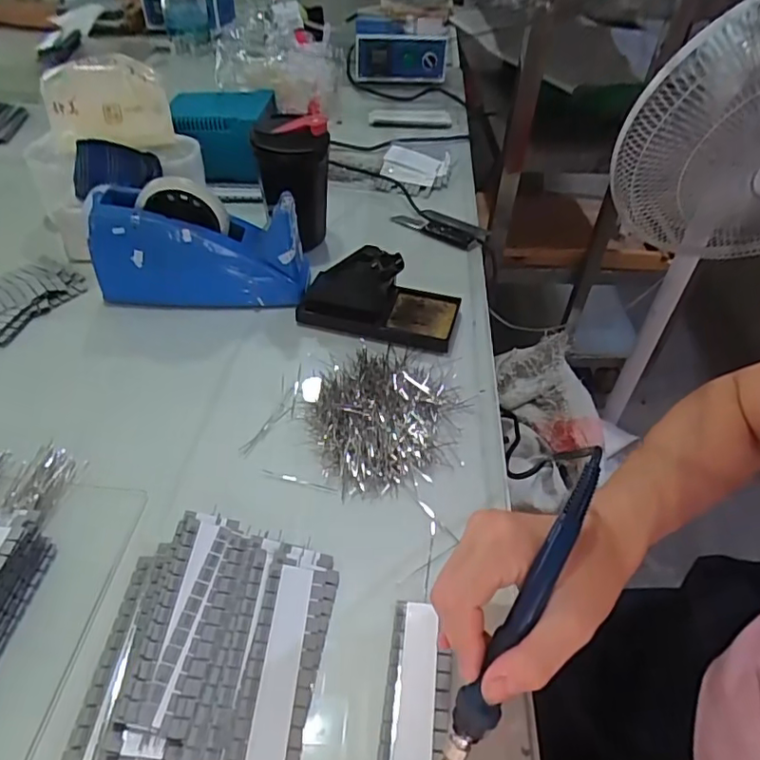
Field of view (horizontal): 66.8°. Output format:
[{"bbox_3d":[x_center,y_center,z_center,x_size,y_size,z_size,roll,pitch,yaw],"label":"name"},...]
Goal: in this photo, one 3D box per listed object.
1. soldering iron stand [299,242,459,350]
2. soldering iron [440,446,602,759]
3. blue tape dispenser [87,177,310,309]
[{"bbox_3d":[-0.001,-0.090,0.582,0.158,0.071,0.072,10,44,6],"label":"soldering iron stand"},{"bbox_3d":[0.062,0.138,0.290,0.019,0.017,0.224,25,89,21],"label":"soldering iron"},{"bbox_3d":[-0.183,-0.139,0.595,0.208,0.115,0.065,0,44,-4],"label":"blue tape dispenser"}]

